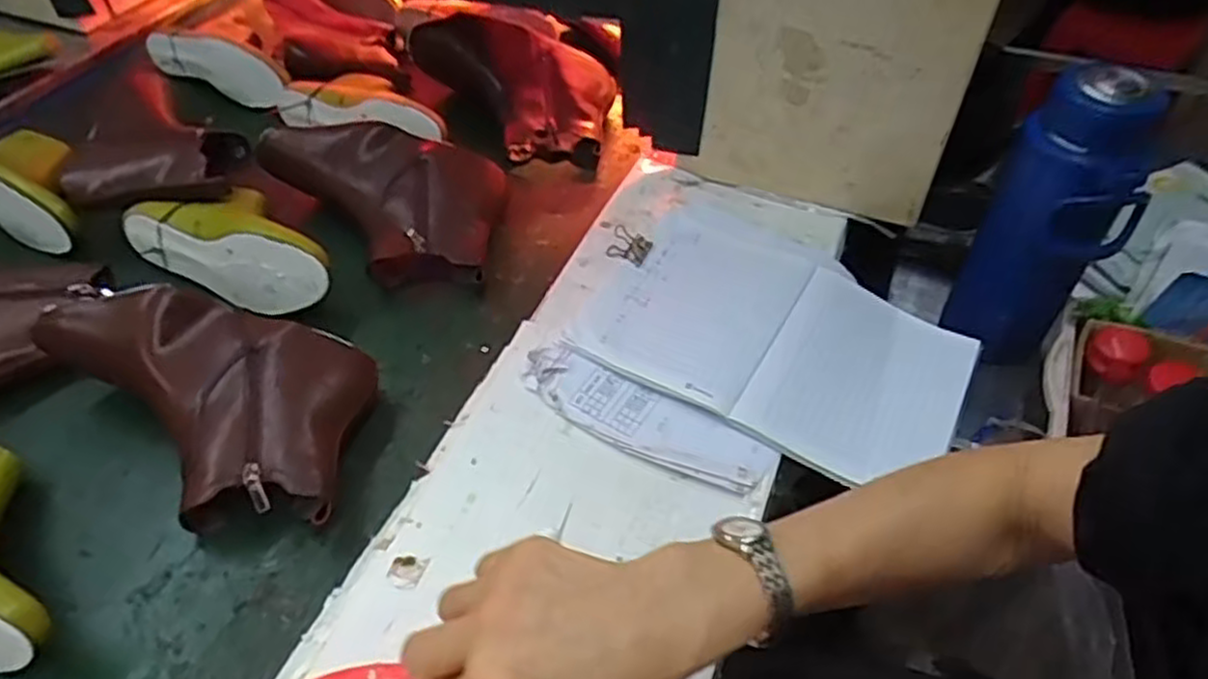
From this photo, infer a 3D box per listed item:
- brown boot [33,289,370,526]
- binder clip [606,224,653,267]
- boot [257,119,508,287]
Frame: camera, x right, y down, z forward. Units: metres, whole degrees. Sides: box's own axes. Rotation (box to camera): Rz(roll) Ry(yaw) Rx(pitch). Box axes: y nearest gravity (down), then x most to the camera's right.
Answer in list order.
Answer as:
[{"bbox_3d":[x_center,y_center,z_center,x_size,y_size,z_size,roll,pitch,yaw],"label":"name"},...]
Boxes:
[{"bbox_3d":[-0.317,0.053,0.584,0.251,0.087,0.160,5,48,4],"label":"brown boot"},{"bbox_3d":[0.024,-0.088,0.714,0.040,0.018,0.033,24,52,20],"label":"binder clip"},{"bbox_3d":[-0.236,-0.139,0.767,0.261,0.076,0.161,4,48,4],"label":"boot"}]

